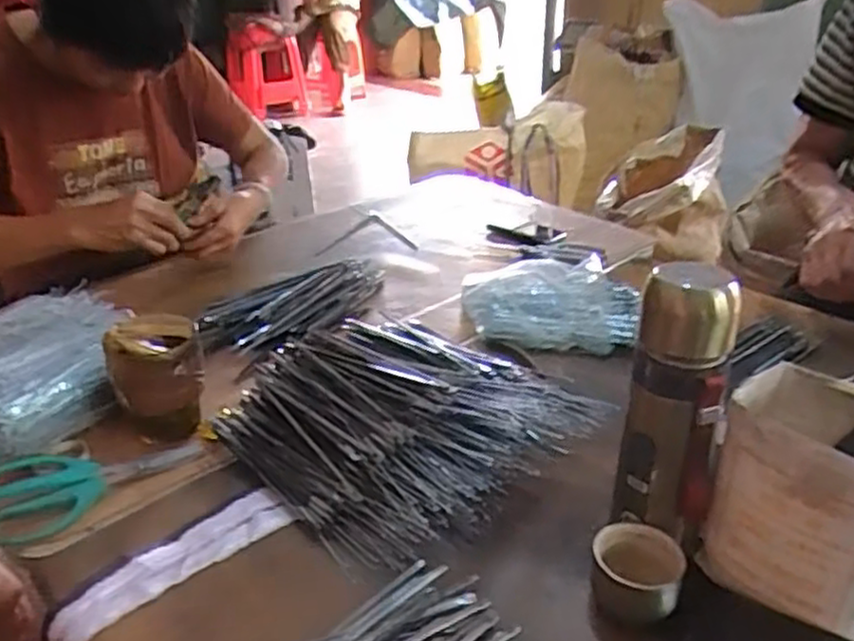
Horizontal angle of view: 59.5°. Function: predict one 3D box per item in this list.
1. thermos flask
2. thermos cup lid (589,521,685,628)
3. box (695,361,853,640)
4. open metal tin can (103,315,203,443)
[{"bbox_3d":[0.181,0.069,0.541,0.066,0.228,0.057,12,31,22],"label":"thermos flask"},{"bbox_3d":[0.154,0.190,0.551,0.060,0.051,0.066,0,29,0],"label":"thermos cup lid"},{"bbox_3d":[0.276,0.127,0.528,0.096,0.145,0.120,-25,37,-37],"label":"box"},{"bbox_3d":[-0.266,0.054,0.739,0.083,0.109,0.087,-10,31,-18],"label":"open metal tin can"}]

